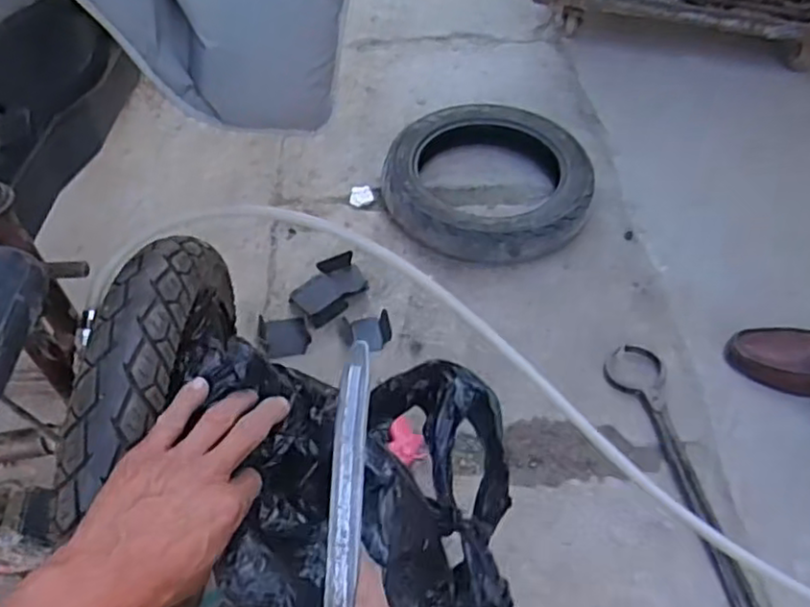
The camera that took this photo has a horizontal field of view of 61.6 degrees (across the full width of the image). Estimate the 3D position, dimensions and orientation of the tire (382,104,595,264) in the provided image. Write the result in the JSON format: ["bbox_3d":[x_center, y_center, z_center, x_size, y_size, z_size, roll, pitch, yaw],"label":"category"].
[{"bbox_3d":[0.148,-0.228,1.243,0.377,0.100,0.385,-2,52,-4],"label":"tire"}]

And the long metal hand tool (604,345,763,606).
[{"bbox_3d":[0.378,0.253,0.897,0.088,0.020,0.478,-6,52,-7],"label":"long metal hand tool"}]

